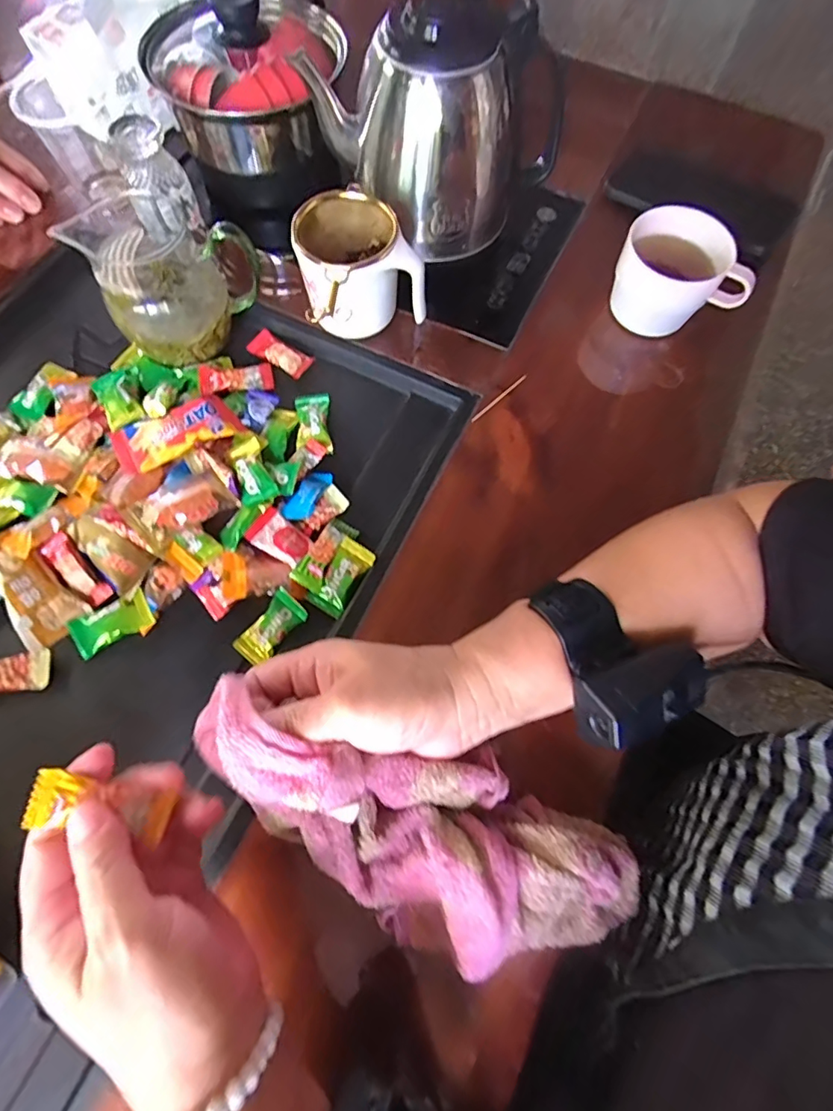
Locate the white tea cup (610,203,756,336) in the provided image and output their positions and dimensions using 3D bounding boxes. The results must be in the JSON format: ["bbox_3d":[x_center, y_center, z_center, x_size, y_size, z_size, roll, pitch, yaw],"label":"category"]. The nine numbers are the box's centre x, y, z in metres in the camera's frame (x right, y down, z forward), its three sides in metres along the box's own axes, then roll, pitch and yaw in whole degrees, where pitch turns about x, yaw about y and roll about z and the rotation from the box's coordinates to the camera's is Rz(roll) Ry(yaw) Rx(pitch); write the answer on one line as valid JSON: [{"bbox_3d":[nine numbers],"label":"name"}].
[{"bbox_3d":[0.208,-0.221,0.405,0.096,0.068,0.076,28,74,6],"label":"white tea cup"}]

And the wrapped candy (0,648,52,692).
[{"bbox_3d":[-0.267,0.077,0.324,0.056,0.009,0.025,-8,74,-5],"label":"wrapped candy"}]

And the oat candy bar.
[{"bbox_3d":[-0.176,-0.090,0.372,0.085,0.018,0.042,-32,77,-11],"label":"oat candy bar"}]

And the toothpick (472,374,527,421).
[{"bbox_3d":[0.066,-0.125,0.400,0.062,0.004,0.004,-42,79,-13],"label":"toothpick"}]

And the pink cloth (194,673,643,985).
[{"bbox_3d":[0.002,0.143,0.255,0.240,0.049,0.090,29,73,-11],"label":"pink cloth"}]

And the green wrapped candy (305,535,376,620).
[{"bbox_3d":[-0.051,0.015,0.348,0.026,0.007,0.051,30,74,7],"label":"green wrapped candy"}]

